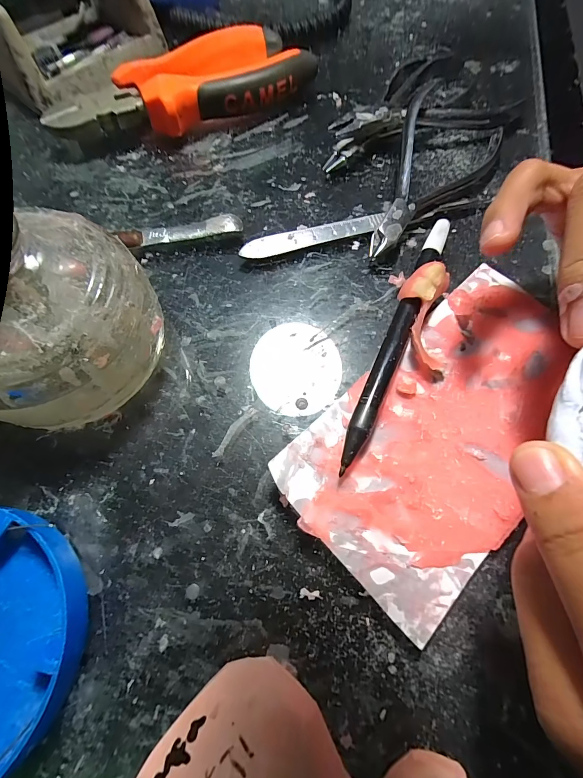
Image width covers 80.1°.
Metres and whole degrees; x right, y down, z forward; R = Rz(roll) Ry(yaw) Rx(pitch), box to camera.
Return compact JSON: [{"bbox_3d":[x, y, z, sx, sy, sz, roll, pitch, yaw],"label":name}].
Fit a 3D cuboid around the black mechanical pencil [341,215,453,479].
[{"bbox_3d":[0.047,-0.026,0.150,0.009,0.010,0.133,24,69,9],"label":"black mechanical pencil"}]

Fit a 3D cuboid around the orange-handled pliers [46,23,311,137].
[{"bbox_3d":[-0.061,-0.180,0.207,0.152,0.026,0.054,-22,69,-10],"label":"orange-handled pliers"}]

